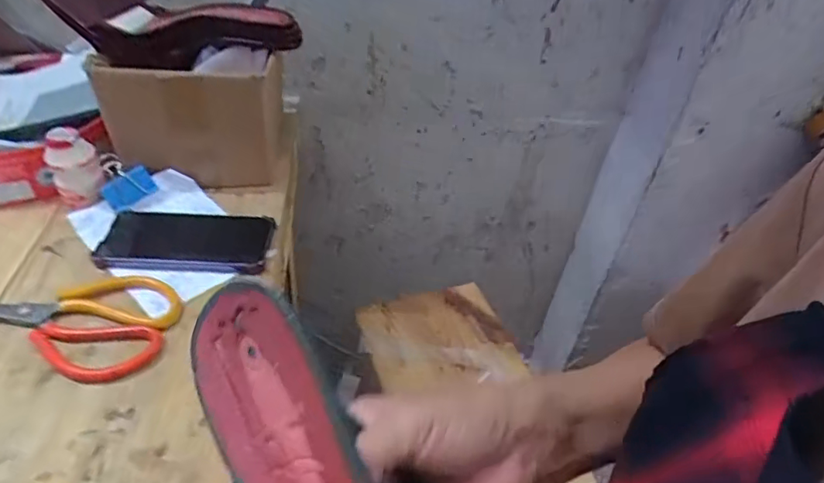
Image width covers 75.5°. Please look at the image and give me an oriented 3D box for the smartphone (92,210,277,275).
[{"bbox_3d":[-0.232,-0.003,0.553,0.169,0.015,0.090,4,42,-3],"label":"smartphone"}]

